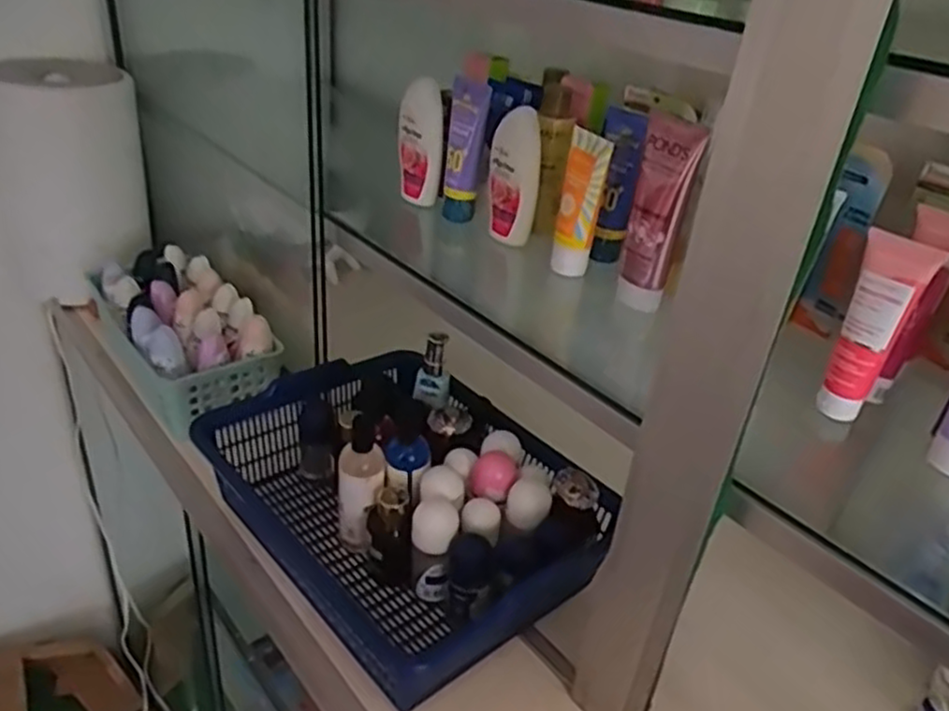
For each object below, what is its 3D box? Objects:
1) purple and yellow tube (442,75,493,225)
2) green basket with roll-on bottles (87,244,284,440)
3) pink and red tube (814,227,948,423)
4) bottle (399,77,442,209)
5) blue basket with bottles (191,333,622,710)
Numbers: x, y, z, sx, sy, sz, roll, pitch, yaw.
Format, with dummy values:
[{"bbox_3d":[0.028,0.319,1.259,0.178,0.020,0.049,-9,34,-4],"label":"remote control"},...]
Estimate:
[{"bbox_3d":[-0.008,-0.204,0.737,0.039,0.133,0.038,3,33,-3],"label":"purple and yellow tube"},{"bbox_3d":[-0.341,-0.041,0.857,0.125,0.079,0.272,-22,41,-35],"label":"green basket with roll-on bottles"},{"bbox_3d":[0.260,-0.015,0.483,0.040,0.120,0.026,20,36,22],"label":"pink and red tube"},{"bbox_3d":[-0.056,-0.217,0.764,0.041,0.119,0.034,2,33,-4],"label":"bottle"},{"bbox_3d":[-0.059,0.126,0.676,0.234,0.130,0.321,-25,43,-38],"label":"blue basket with bottles"}]

